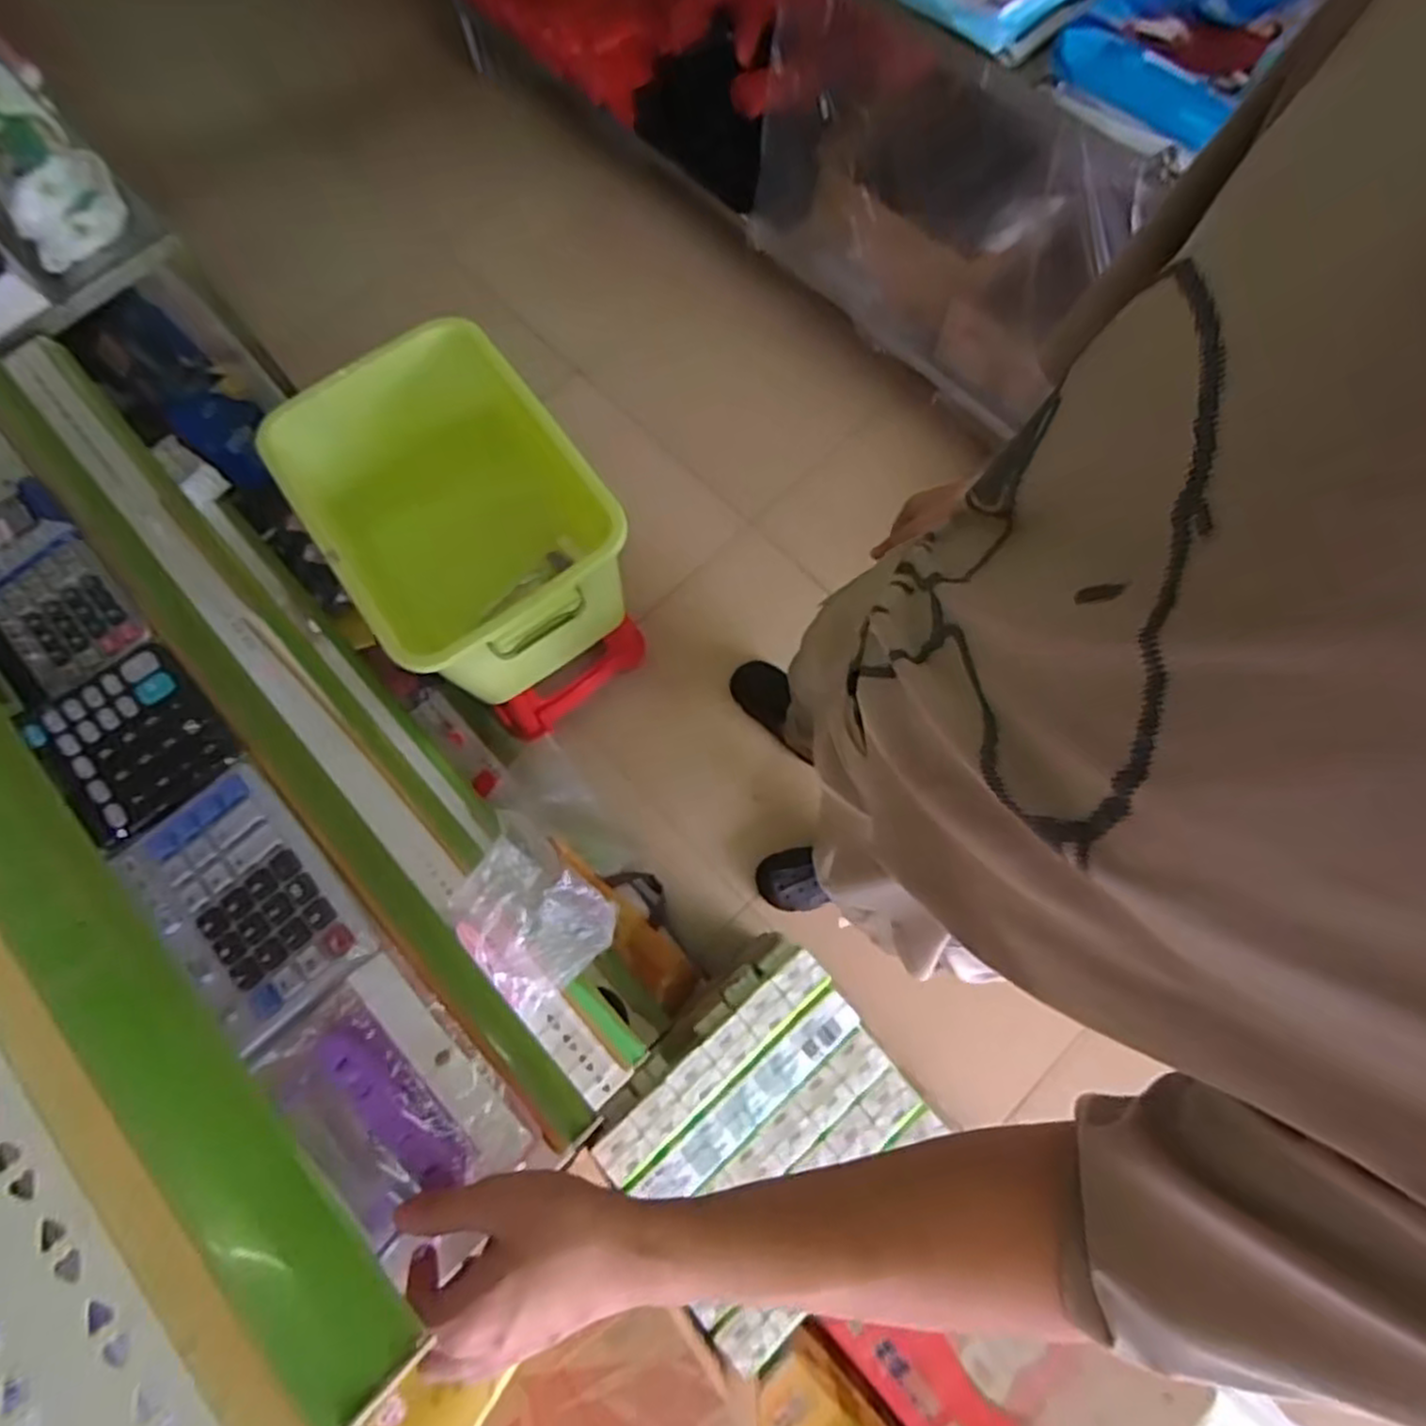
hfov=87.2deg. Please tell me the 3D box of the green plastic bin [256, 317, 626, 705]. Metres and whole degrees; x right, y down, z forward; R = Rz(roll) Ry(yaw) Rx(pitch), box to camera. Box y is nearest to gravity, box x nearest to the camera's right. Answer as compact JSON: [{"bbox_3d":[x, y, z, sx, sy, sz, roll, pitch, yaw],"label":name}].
[{"bbox_3d":[-0.384,-0.279,1.256,0.412,0.403,0.501,-37,76,-9],"label":"green plastic bin"}]

